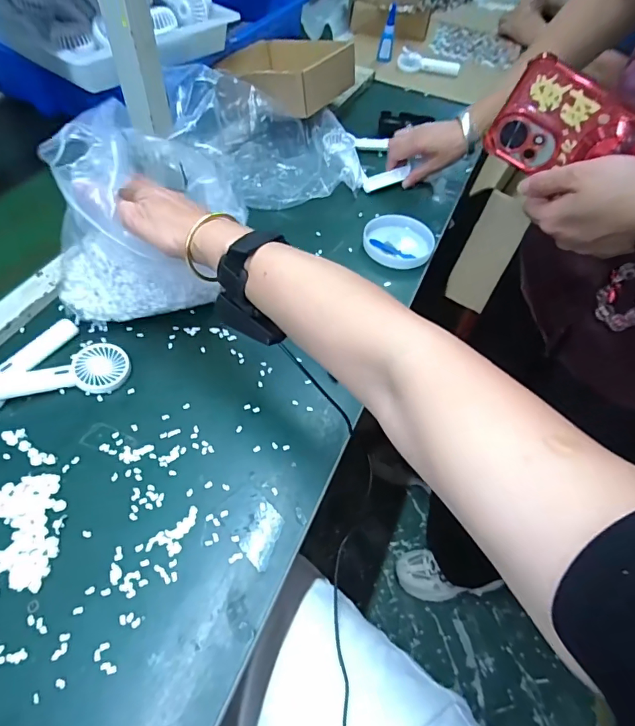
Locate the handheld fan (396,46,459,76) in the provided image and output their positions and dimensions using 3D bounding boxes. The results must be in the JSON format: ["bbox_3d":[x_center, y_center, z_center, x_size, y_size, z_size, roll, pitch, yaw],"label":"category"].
[{"bbox_3d":[0.255,-0.688,1.010,0.142,0.038,0.032,20,54,8],"label":"handheld fan"}]

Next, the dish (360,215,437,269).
[{"bbox_3d":[0.115,-0.174,0.627,0.101,0.025,0.078,17,55,9],"label":"dish"}]

